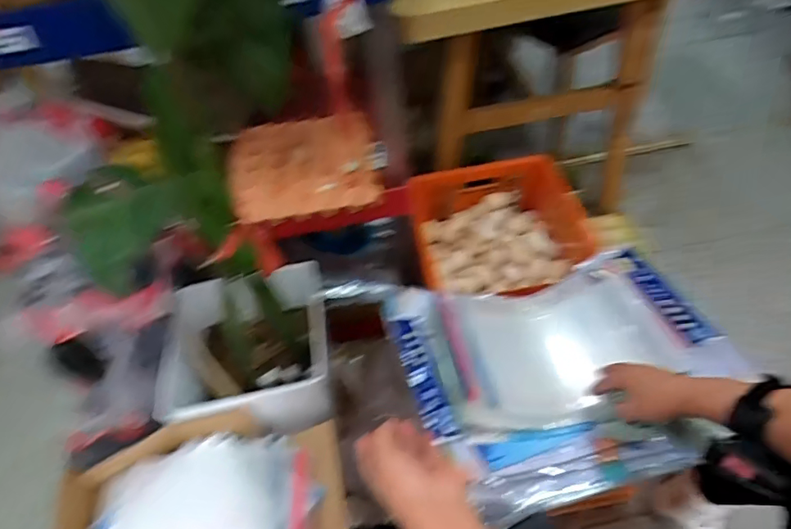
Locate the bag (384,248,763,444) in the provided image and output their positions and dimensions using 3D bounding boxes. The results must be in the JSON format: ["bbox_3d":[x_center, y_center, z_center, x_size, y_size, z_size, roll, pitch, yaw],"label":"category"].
[{"bbox_3d":[0.218,0.117,0.754,0.410,0.082,0.254,-12,48,-5],"label":"bag"}]

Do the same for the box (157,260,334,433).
[{"bbox_3d":[-0.274,0.157,0.947,0.279,0.159,0.282,-13,49,-4],"label":"box"}]

